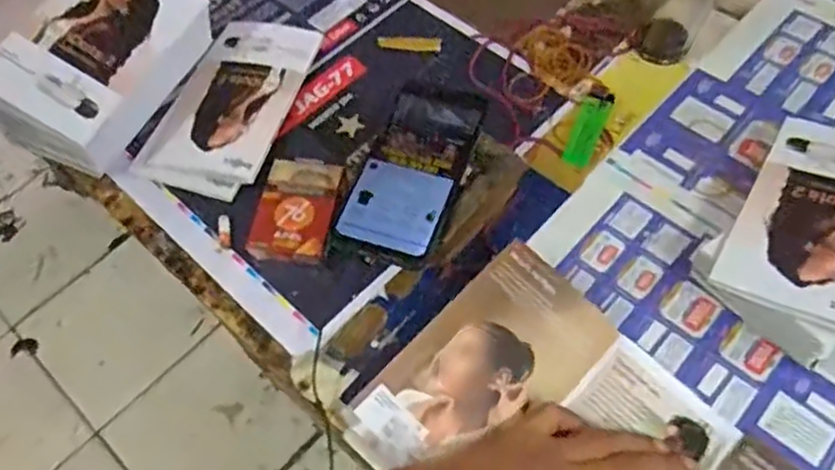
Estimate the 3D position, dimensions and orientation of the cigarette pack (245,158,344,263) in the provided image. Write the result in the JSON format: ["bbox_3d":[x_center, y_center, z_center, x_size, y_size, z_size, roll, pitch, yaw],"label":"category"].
[{"bbox_3d":[-0.096,-0.020,0.555,0.064,0.024,0.086,6,59,7],"label":"cigarette pack"}]

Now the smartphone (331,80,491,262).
[{"bbox_3d":[-0.001,-0.054,0.529,0.073,0.012,0.153,16,62,13],"label":"smartphone"}]

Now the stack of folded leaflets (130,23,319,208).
[{"bbox_3d":[-0.166,-0.124,0.631,0.112,0.021,0.194,15,61,13],"label":"stack of folded leaflets"}]

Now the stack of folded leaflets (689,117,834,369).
[{"bbox_3d":[0.282,-0.002,0.503,0.110,0.060,0.191,29,66,19],"label":"stack of folded leaflets"}]

